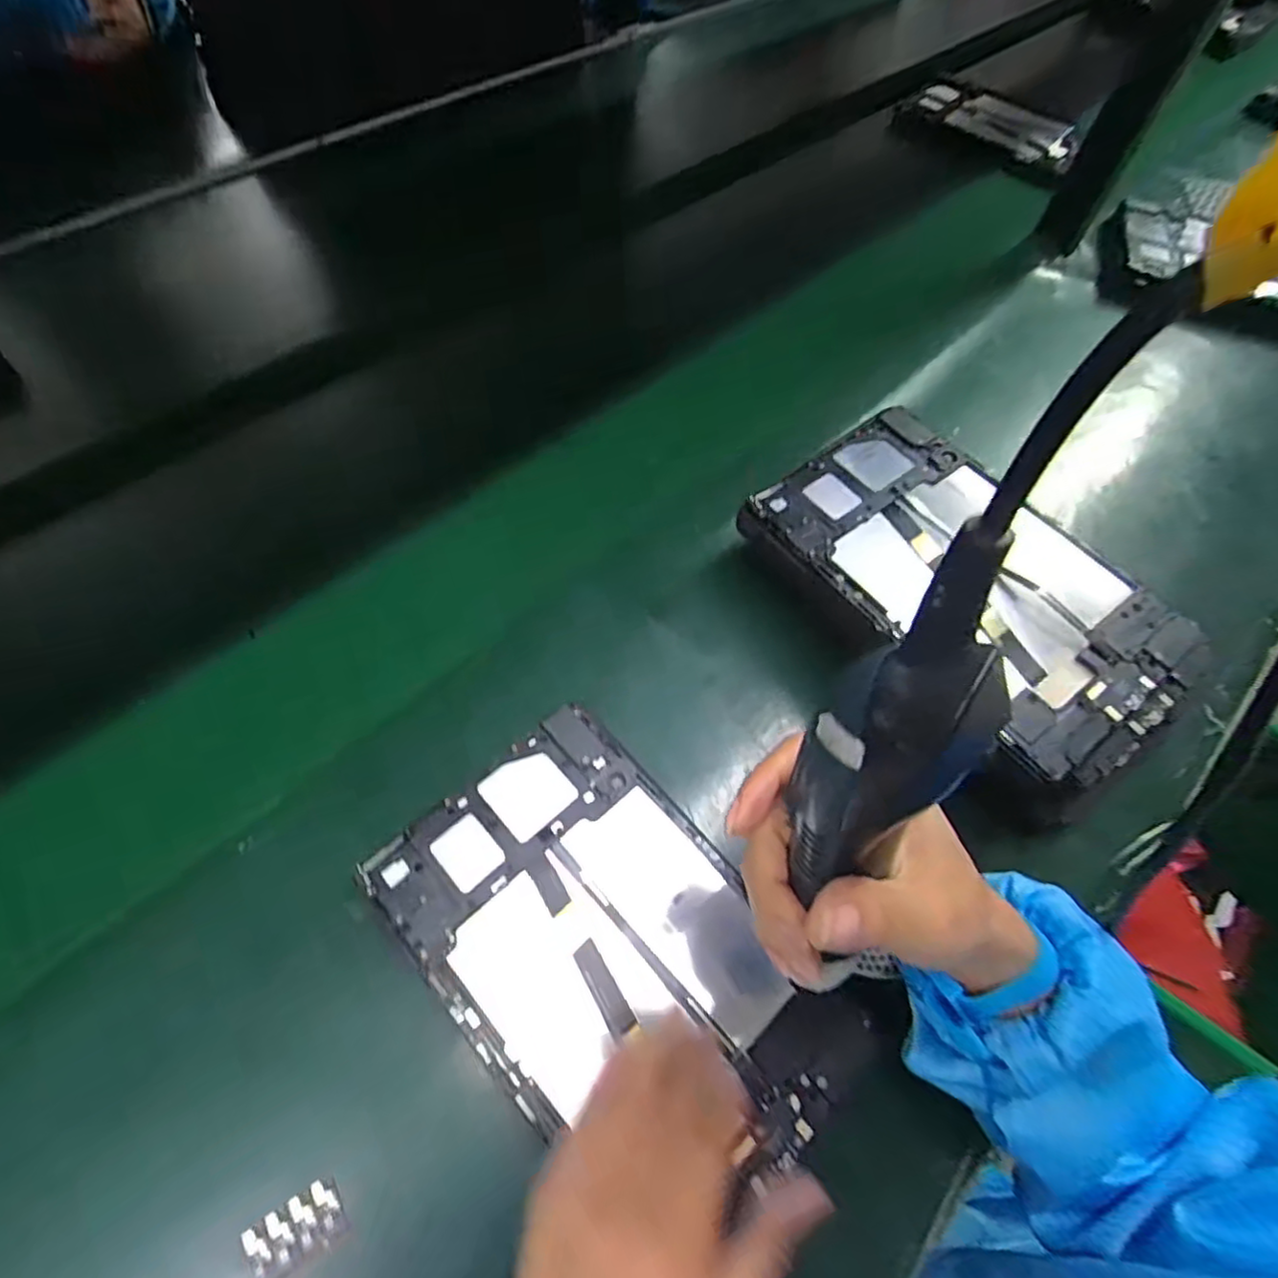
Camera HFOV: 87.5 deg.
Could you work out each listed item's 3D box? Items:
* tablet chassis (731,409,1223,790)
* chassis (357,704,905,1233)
[{"bbox_3d":[0.207,-0.035,0.420,0.144,0.042,0.262,-35,68,-20],"label":"tablet chassis"},{"bbox_3d":[-0.008,0.162,0.344,0.241,0.017,0.151,41,66,18],"label":"chassis"}]

